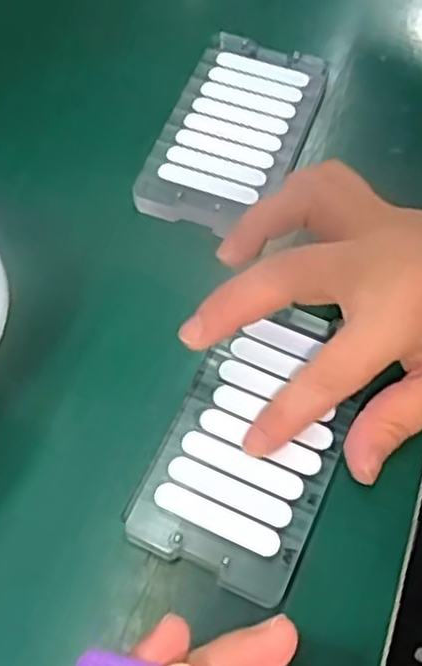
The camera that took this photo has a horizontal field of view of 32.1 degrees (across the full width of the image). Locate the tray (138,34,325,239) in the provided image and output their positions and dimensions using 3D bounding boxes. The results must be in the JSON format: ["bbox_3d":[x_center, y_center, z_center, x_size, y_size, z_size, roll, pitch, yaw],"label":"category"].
[{"bbox_3d":[0.013,-0.103,0.374,0.067,0.013,0.119,18,64,10],"label":"tray"}]

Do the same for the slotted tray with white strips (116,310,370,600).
[{"bbox_3d":[0.019,0.041,0.296,0.066,0.007,0.116,21,64,13],"label":"slotted tray with white strips"}]

